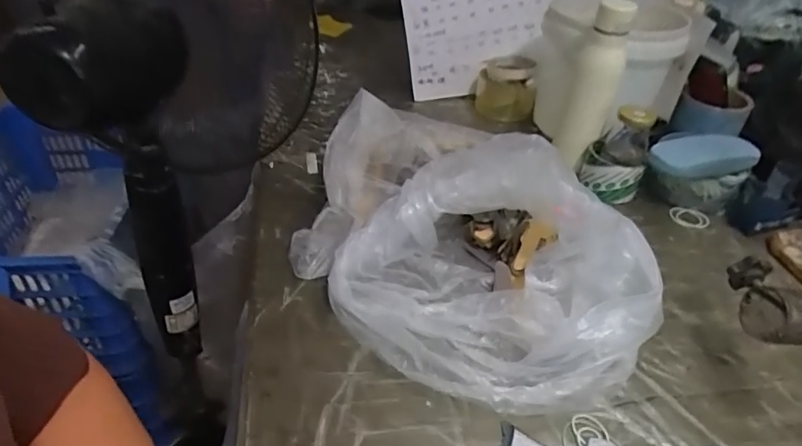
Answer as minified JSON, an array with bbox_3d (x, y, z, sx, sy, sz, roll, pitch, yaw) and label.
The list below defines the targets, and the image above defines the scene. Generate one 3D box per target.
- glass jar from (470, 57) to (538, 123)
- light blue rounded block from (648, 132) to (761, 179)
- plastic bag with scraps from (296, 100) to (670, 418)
[{"bbox_3d":[0.187,-0.246,0.955,0.105,0.088,0.104,4,38,2],"label":"glass jar"},{"bbox_3d":[0.411,-0.092,0.719,0.147,0.042,0.051,5,38,2],"label":"light blue rounded block"},{"bbox_3d":[0.051,0.016,0.551,0.252,0.145,0.389,-20,43,-31],"label":"plastic bag with scraps"}]

